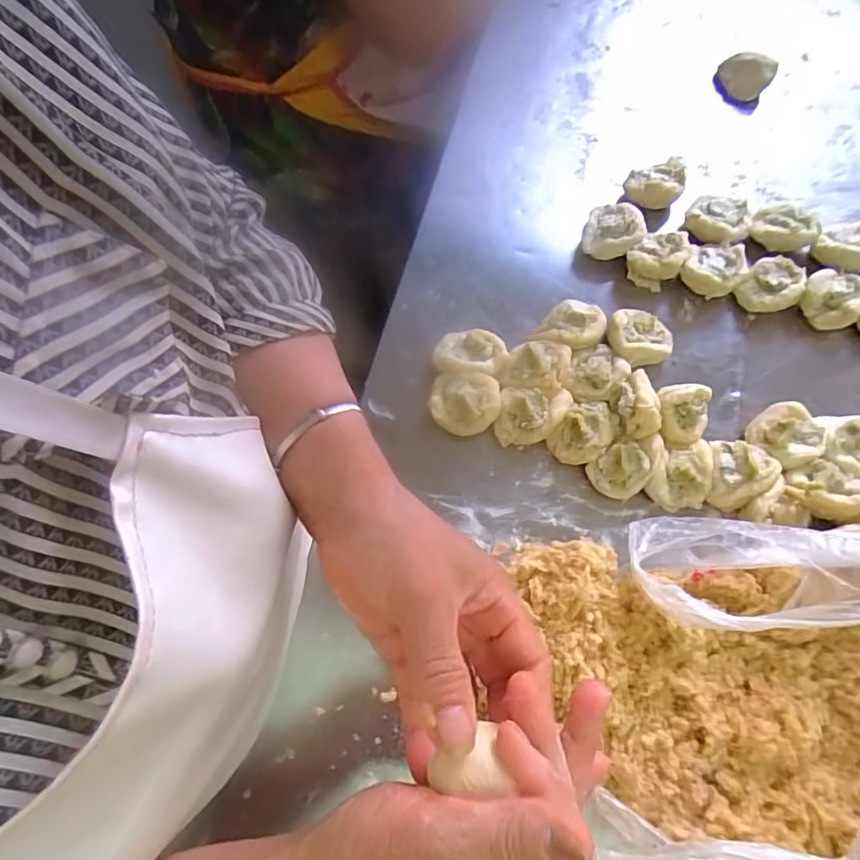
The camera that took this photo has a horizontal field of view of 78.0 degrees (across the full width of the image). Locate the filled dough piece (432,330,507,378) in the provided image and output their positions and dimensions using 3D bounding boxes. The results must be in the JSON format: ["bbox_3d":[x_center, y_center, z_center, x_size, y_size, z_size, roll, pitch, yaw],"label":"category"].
[{"bbox_3d":[0.031,-0.059,0.422,0.054,0.029,0.042,7,72,4],"label":"filled dough piece"}]

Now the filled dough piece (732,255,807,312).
[{"bbox_3d":[0.275,-0.115,0.430,0.041,0.028,0.049,38,77,13],"label":"filled dough piece"}]

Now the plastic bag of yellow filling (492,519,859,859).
[{"bbox_3d":[0.205,0.151,0.296,0.246,0.126,0.213,-8,72,-1],"label":"plastic bag of yellow filling"}]

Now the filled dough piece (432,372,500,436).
[{"bbox_3d":[0.027,-0.019,0.406,0.051,0.029,0.044,6,72,4],"label":"filled dough piece"}]

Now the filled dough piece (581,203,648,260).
[{"bbox_3d":[0.155,-0.167,0.452,0.047,0.031,0.044,0,72,1],"label":"filled dough piece"}]

